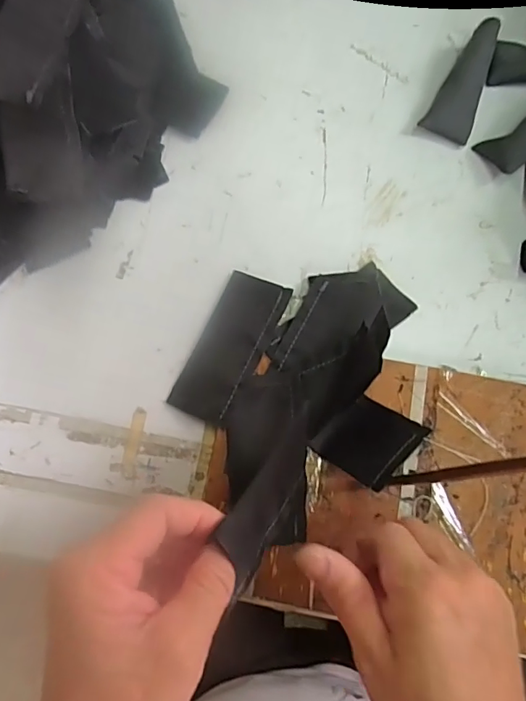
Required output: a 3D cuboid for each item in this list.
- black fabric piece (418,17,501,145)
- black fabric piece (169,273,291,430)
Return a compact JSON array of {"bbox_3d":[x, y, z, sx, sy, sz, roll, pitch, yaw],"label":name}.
[{"bbox_3d":[0.173,-0.230,0.416,0.039,0.011,0.103,22,90,6],"label":"black fabric piece"},{"bbox_3d":[-0.024,-0.003,0.366,0.053,0.007,0.115,19,77,24],"label":"black fabric piece"}]

